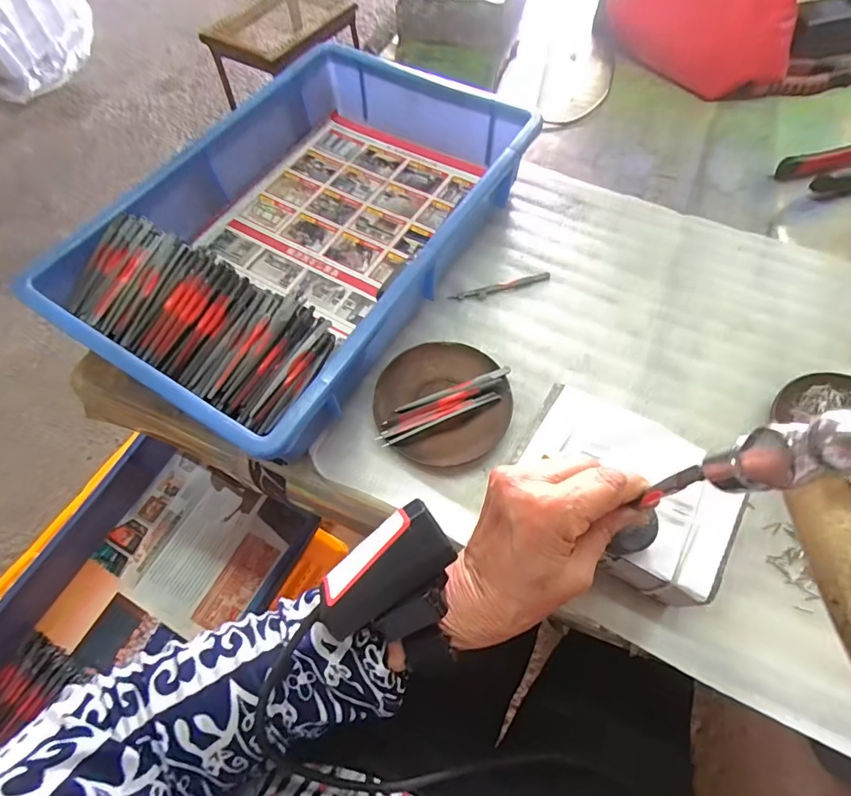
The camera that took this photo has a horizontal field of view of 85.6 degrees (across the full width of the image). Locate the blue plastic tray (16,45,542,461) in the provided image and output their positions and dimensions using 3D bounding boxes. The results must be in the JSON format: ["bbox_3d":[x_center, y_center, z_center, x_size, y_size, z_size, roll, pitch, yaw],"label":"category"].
[{"bbox_3d":[-0.108,-0.168,0.451,0.274,0.079,0.425,29,68,15],"label":"blue plastic tray"}]

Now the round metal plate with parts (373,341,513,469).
[{"bbox_3d":[0.016,0.002,0.395,0.112,0.016,0.114,-1,64,1],"label":"round metal plate with parts"}]

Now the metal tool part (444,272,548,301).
[{"bbox_3d":[0.076,-0.111,0.458,0.105,0.007,0.010,-17,64,-7],"label":"metal tool part"}]

